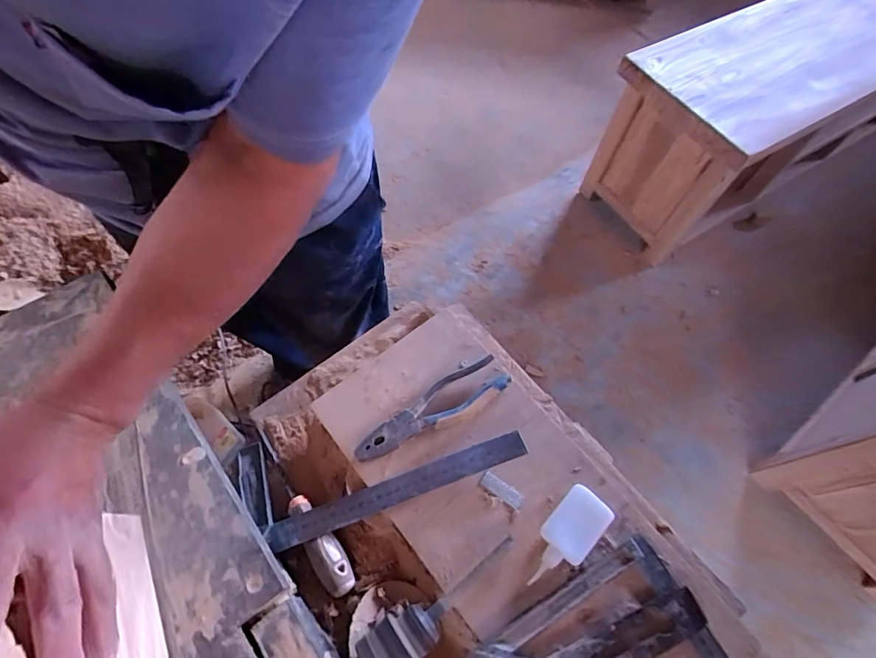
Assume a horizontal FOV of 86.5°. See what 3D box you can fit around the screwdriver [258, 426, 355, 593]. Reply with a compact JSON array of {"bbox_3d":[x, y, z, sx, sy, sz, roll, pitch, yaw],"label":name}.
[{"bbox_3d":[-0.143,0.186,0.491,0.031,0.032,0.192,-29,67,-17],"label":"screwdriver"}]

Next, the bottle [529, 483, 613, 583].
[{"bbox_3d":[0.128,0.205,0.456,0.050,0.026,0.099,39,66,16],"label":"bottle"}]

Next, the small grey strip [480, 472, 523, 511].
[{"bbox_3d":[0.068,0.170,0.490,0.047,0.005,0.017,33,65,13],"label":"small grey strip"}]

